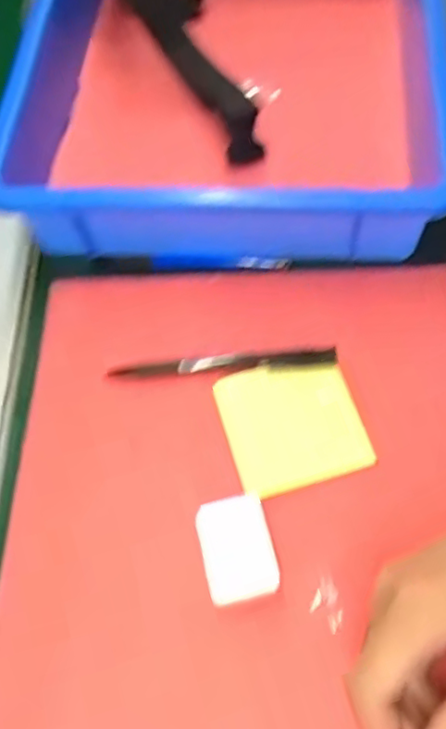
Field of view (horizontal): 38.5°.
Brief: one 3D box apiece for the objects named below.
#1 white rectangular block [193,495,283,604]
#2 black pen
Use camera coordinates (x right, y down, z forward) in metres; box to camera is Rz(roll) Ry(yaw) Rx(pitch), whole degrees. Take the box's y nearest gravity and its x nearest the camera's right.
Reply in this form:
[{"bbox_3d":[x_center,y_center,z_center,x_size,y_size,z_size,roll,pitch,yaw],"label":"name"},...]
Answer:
[{"bbox_3d":[0.007,0.097,0.337,0.036,0.016,0.053,-15,63,-1],"label":"white rectangular block"},{"bbox_3d":[0.000,0.000,0.393,0.136,0.011,0.012,-5,64,4],"label":"black pen"}]

